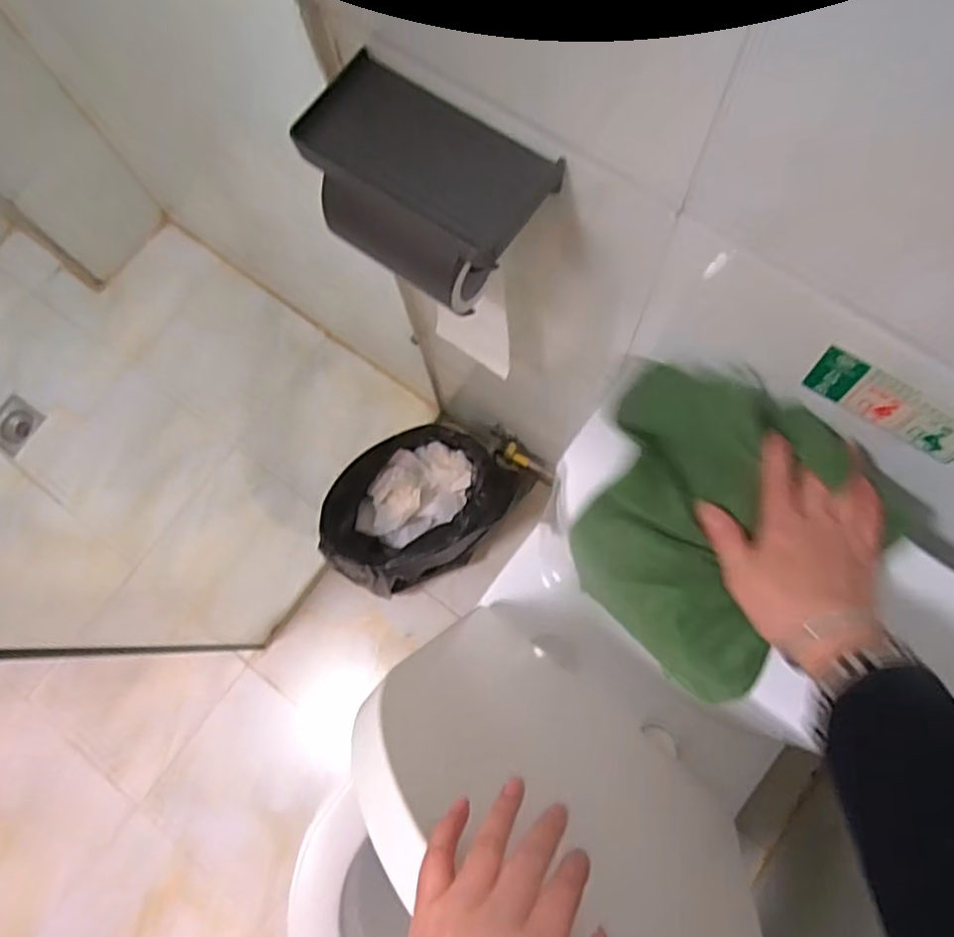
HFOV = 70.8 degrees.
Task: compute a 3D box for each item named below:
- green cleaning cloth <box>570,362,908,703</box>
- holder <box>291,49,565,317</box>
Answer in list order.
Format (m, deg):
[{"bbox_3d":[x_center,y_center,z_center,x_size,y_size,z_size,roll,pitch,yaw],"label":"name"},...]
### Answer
[{"bbox_3d":[0.170,0.045,0.461,0.180,0.037,0.201,24,79,5],"label":"green cleaning cloth"},{"bbox_3d":[-0.036,-0.189,0.454,0.155,0.073,0.107,41,82,13],"label":"holder"}]

